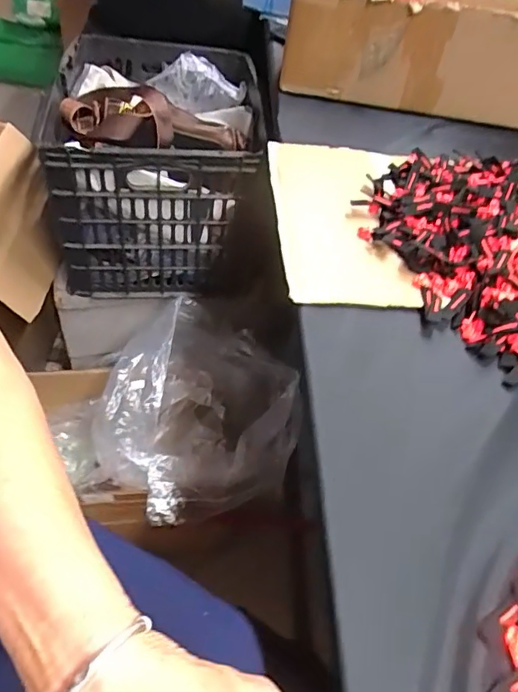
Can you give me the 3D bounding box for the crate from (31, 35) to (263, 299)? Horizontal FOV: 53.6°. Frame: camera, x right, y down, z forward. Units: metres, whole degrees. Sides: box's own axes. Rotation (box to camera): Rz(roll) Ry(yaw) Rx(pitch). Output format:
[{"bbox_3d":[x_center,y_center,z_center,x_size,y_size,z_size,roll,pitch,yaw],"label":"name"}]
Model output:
[{"bbox_3d":[-0.186,-0.369,0.997,0.349,0.290,0.477,-1,47,-9],"label":"crate"}]

